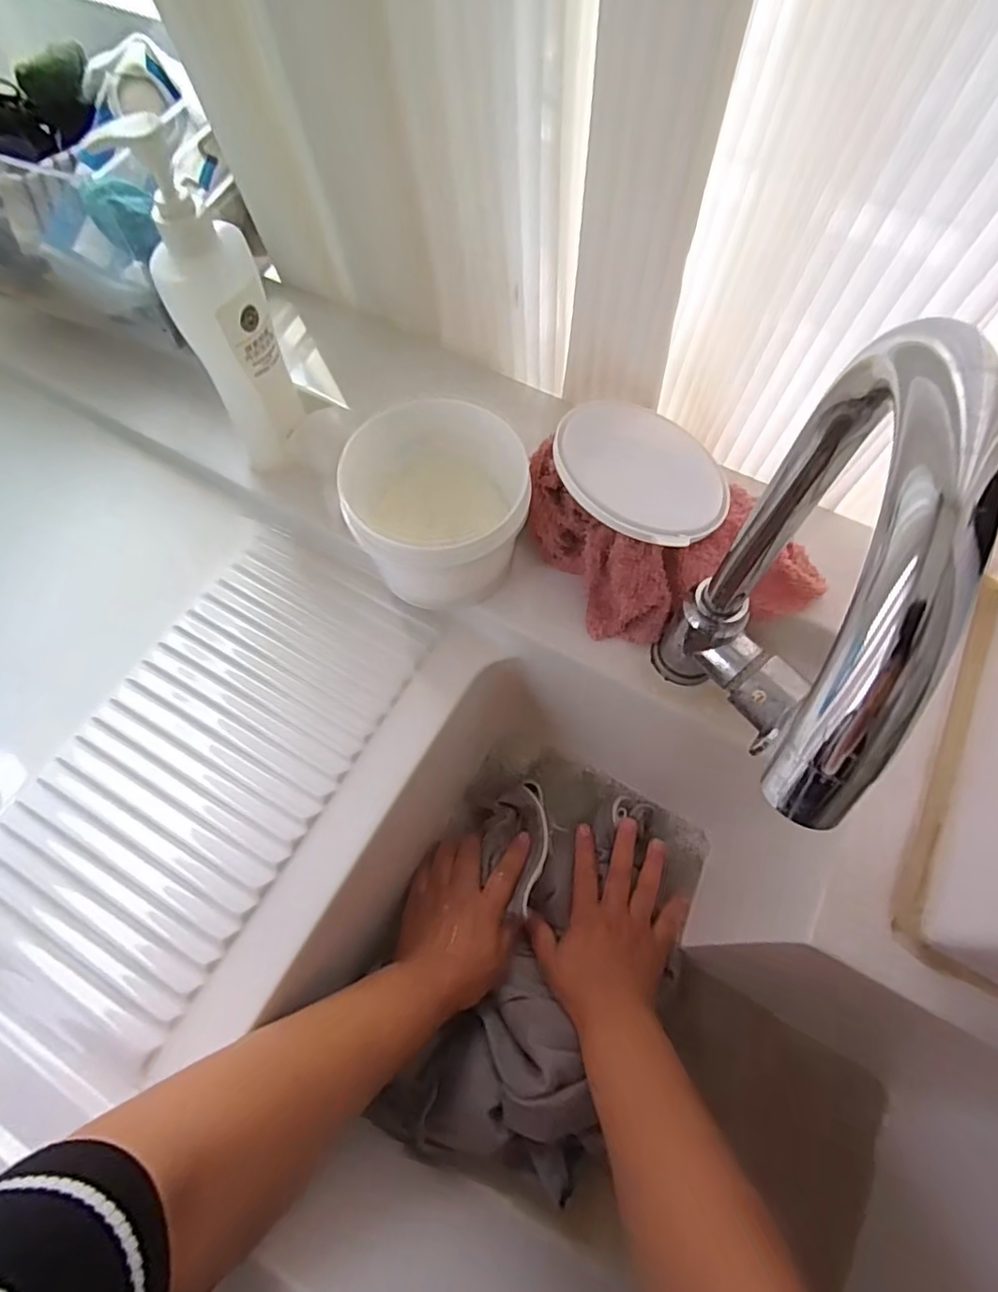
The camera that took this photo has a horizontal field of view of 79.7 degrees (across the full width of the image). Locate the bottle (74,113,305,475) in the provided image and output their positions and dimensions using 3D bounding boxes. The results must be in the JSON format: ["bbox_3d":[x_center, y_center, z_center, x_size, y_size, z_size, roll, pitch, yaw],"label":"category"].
[{"bbox_3d":[-0.185,-0.217,0.406,0.061,0.213,0.055,-18,68,-7],"label":"bottle"}]

